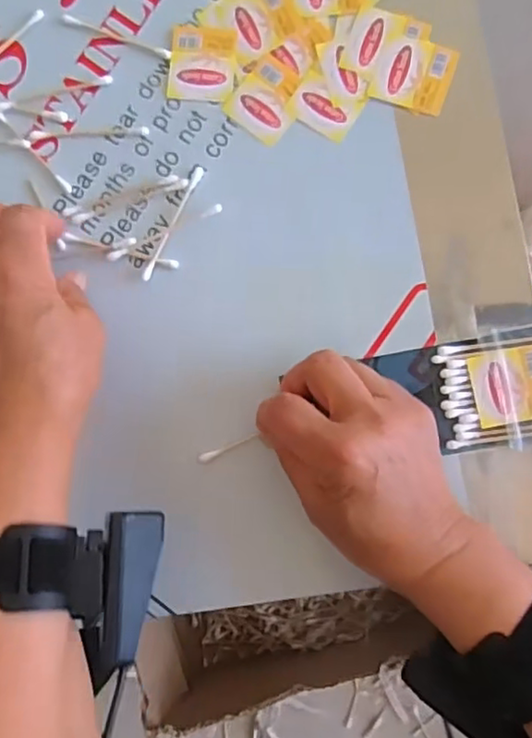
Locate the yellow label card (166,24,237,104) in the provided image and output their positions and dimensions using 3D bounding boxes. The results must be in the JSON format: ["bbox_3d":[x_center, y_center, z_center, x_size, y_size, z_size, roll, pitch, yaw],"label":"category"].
[{"bbox_3d":[-0.038,-0.182,0.376,0.039,0.004,0.044,7,87,6],"label":"yellow label card"}]

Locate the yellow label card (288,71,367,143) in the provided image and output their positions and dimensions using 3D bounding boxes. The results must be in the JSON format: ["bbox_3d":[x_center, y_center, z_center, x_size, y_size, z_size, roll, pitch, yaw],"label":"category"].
[{"bbox_3d":[0.034,-0.152,0.368,0.038,0.004,0.028,32,90,7],"label":"yellow label card"}]

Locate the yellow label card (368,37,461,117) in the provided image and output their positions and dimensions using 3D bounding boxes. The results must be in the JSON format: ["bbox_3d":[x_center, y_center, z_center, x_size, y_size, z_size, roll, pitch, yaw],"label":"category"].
[{"bbox_3d":[0.084,-0.169,0.360,0.043,0.004,0.039,18,88,7],"label":"yellow label card"}]

